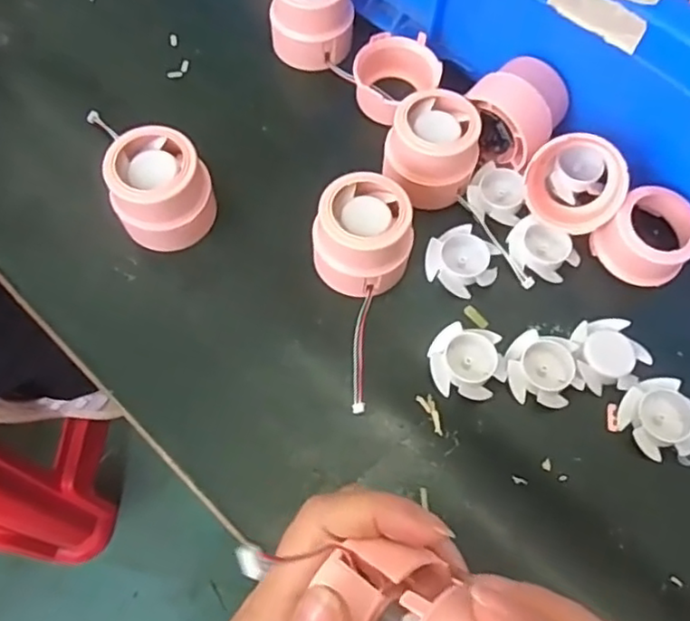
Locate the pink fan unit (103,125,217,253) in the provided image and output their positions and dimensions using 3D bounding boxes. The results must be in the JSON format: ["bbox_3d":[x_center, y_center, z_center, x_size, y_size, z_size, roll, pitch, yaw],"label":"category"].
[{"bbox_3d":[-0.101,-0.064,0.351,0.051,0.053,0.051,1,66,-1],"label":"pink fan unit"}]

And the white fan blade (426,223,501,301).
[{"bbox_3d":[0.067,-0.028,0.360,0.037,0.009,0.037,1,66,-1],"label":"white fan blade"}]

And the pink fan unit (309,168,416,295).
[{"bbox_3d":[0.009,-0.040,0.343,0.051,0.045,0.052,2,66,-1],"label":"pink fan unit"}]

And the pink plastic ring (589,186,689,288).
[{"bbox_3d":[0.171,-0.041,0.355,0.045,0.028,0.046,1,66,-1],"label":"pink plastic ring"}]

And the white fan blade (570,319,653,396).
[{"bbox_3d":[0.141,0.024,0.339,0.037,0.010,0.038,-4,66,-3],"label":"white fan blade"}]

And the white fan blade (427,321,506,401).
[{"bbox_3d":[0.065,0.027,0.336,0.038,0.008,0.036,7,66,2],"label":"white fan blade"}]

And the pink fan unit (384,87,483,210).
[{"bbox_3d":[0.050,-0.094,0.368,0.050,0.038,0.057,11,67,3],"label":"pink fan unit"}]

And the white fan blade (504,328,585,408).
[{"bbox_3d":[0.104,0.031,0.335,0.038,0.011,0.038,0,66,-1],"label":"white fan blade"}]

